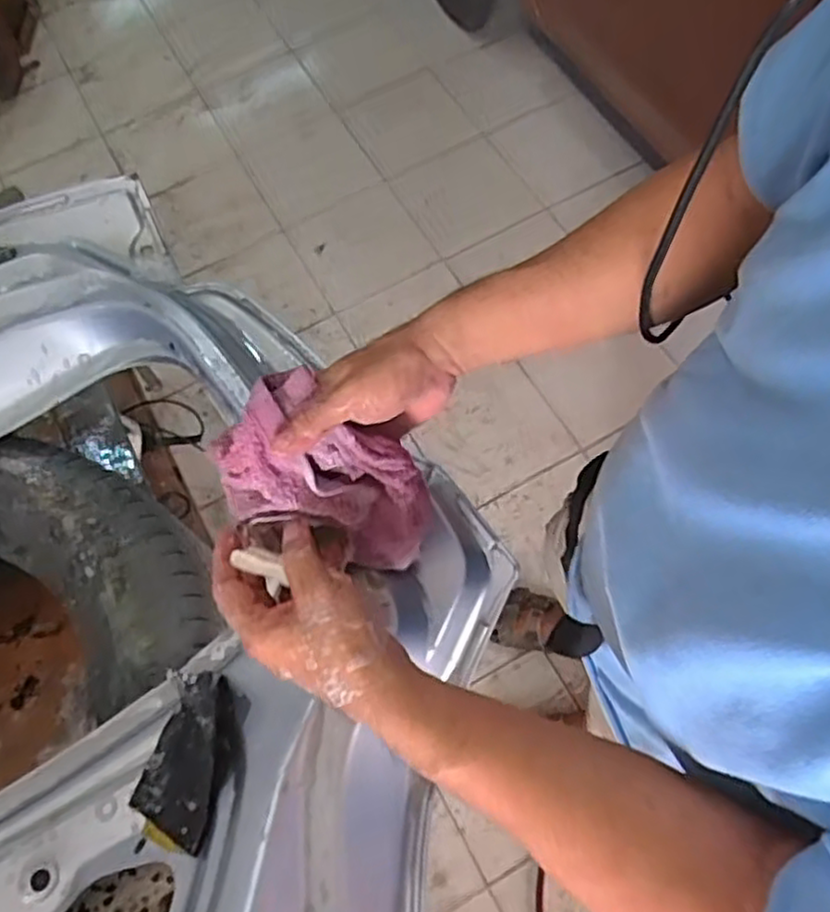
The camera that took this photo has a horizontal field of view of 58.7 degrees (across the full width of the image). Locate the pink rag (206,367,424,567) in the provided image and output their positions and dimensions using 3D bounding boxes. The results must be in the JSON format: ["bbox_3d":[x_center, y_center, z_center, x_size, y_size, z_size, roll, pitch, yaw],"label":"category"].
[{"bbox_3d":[-0.061,0.011,0.521,0.146,0.106,0.085,13,65,6],"label":"pink rag"}]

